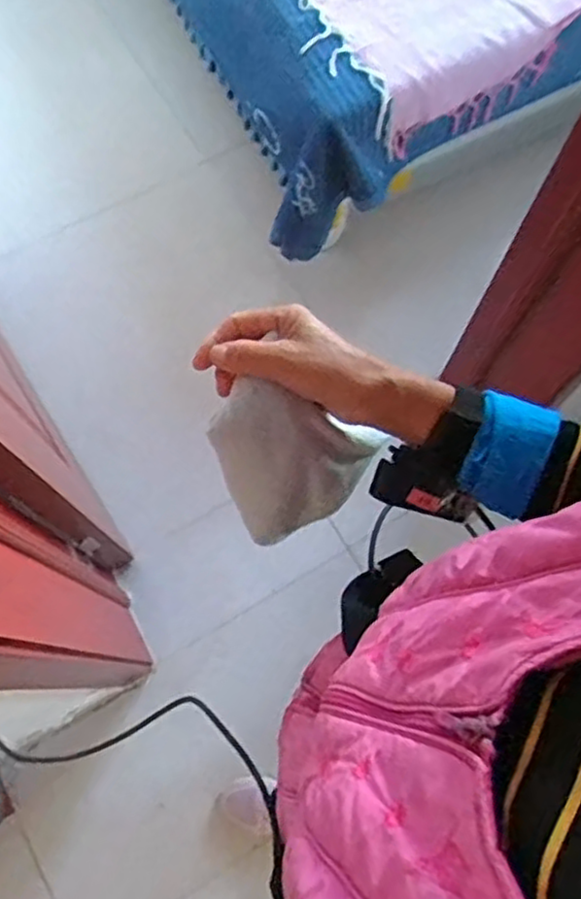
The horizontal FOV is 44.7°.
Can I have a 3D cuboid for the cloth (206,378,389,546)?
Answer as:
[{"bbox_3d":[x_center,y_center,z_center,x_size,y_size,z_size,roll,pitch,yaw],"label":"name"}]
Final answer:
[{"bbox_3d":[-0.002,0.015,0.520,0.111,0.095,0.096,23,73,5],"label":"cloth"}]

